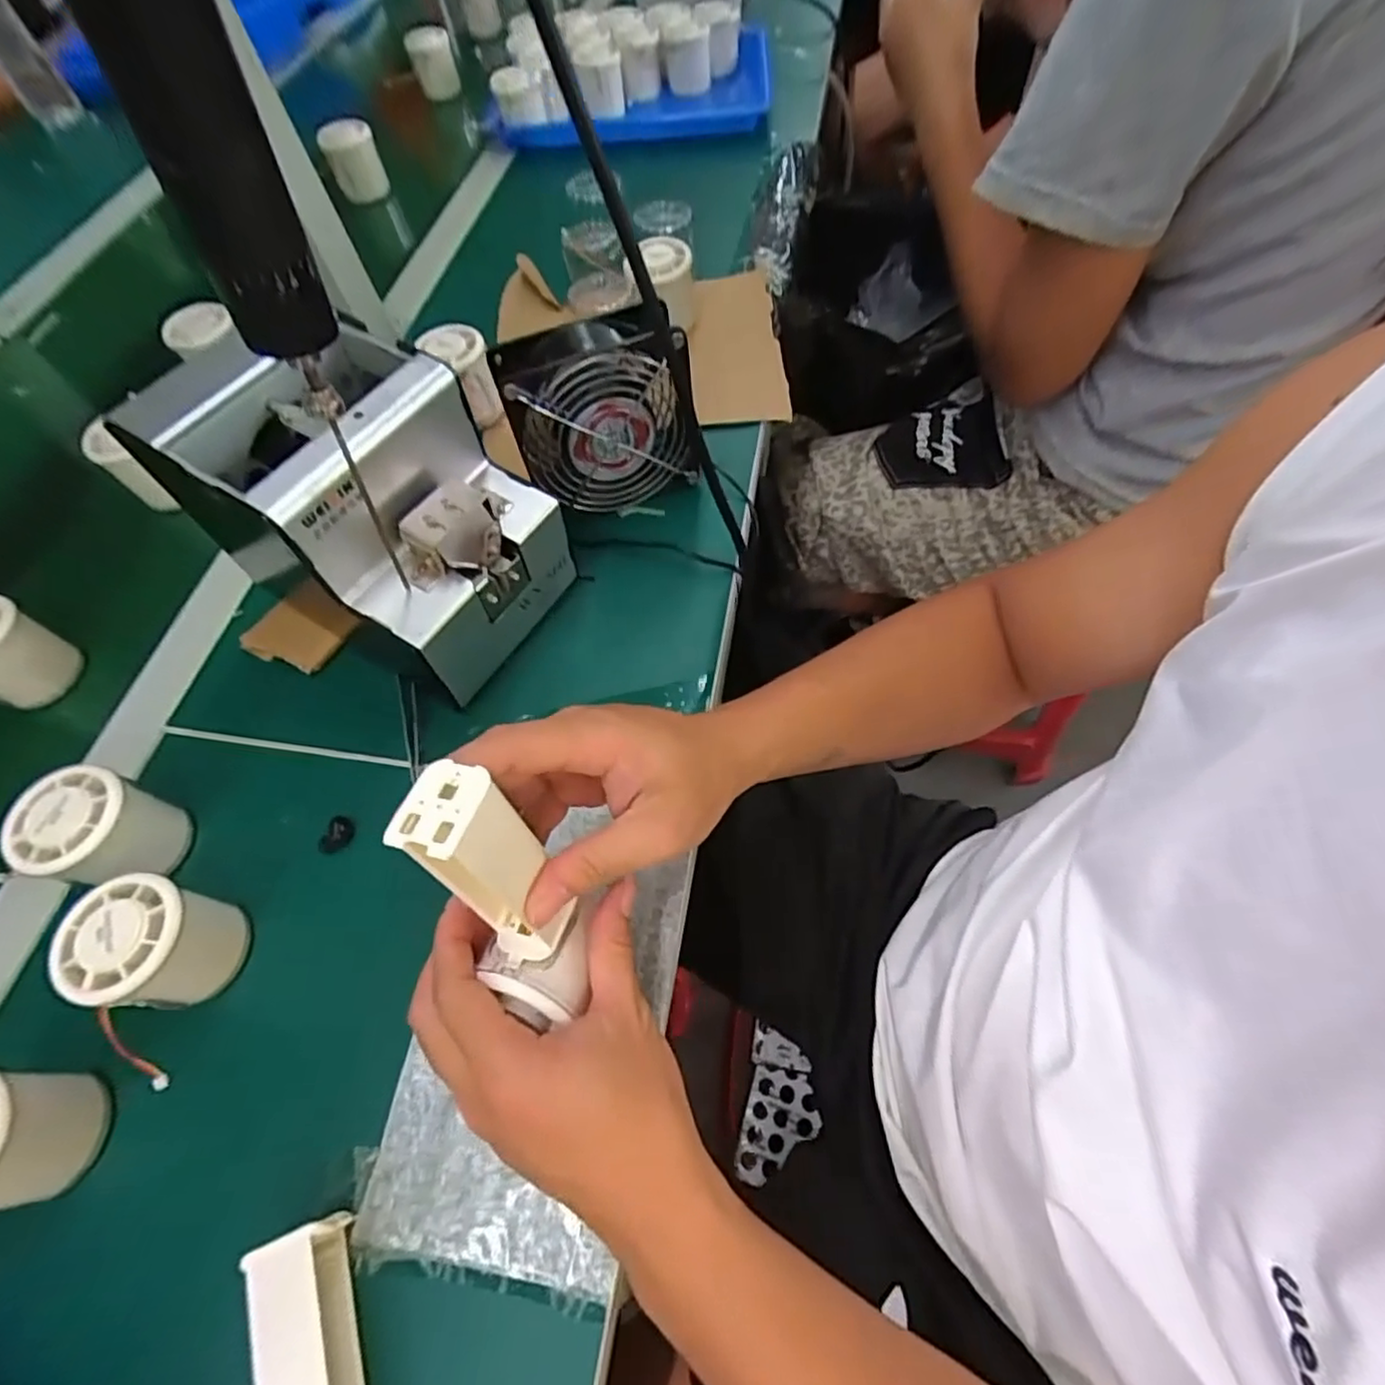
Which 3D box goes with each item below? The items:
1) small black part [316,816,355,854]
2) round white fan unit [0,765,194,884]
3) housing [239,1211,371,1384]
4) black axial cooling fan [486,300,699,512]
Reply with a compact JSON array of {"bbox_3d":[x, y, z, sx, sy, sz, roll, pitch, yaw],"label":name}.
[{"bbox_3d":[-0.205,0.083,0.381,0.010,0.013,0.022,21,64,15],"label":"small black part"},{"bbox_3d":[-0.320,0.077,0.361,0.054,0.057,0.055,-2,61,3],"label":"round white fan unit"},{"bbox_3d":[-0.149,0.272,0.262,0.031,0.029,0.101,-22,62,-8],"label":"housing"},{"bbox_3d":[-0.062,-0.184,0.454,0.123,0.125,0.049,-18,61,-6],"label":"black axial cooling fan"}]

